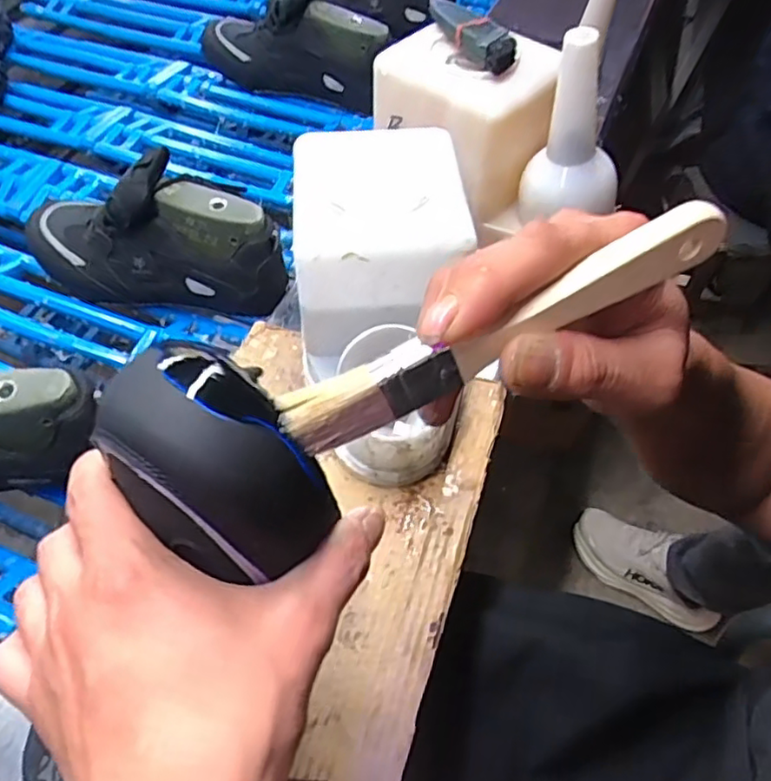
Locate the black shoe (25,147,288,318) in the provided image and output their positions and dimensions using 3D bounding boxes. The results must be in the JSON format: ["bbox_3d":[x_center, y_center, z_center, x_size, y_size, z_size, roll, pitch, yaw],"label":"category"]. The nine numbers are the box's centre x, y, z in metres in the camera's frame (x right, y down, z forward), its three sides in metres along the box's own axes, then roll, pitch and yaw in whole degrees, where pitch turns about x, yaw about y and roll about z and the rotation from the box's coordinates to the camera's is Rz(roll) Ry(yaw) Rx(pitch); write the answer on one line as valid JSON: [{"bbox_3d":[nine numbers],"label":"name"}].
[{"bbox_3d":[-0.233,-0.149,0.619,0.286,0.142,0.084,14,55,9],"label":"black shoe"}]

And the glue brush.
[{"bbox_3d":[0.039,-0.021,0.213,0.157,0.021,0.014,-27,58,0],"label":"glue brush"}]

